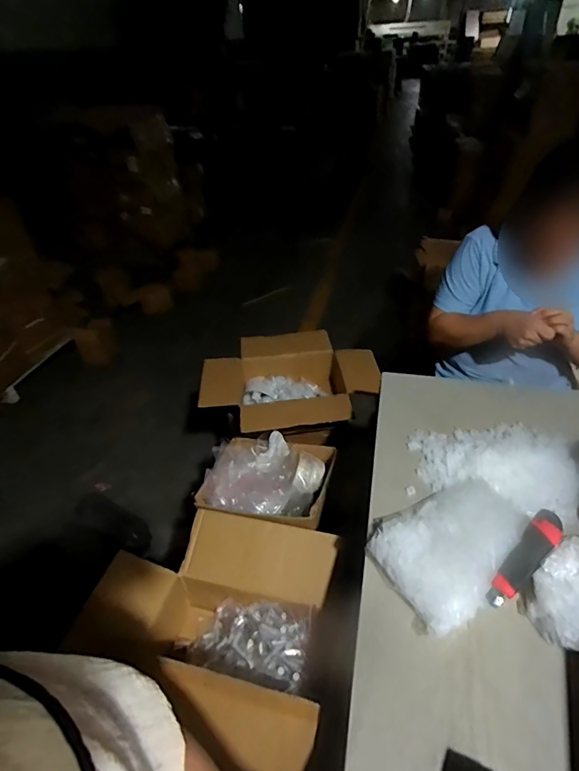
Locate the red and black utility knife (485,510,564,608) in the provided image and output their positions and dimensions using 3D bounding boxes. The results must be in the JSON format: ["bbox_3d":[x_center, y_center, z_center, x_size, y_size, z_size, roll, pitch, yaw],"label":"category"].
[{"bbox_3d":[0.315,0.228,0.570,0.156,0.021,0.037,-41,50,-19],"label":"red and black utility knife"}]

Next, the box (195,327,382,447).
[{"bbox_3d":[0.008,0.014,1.332,0.492,0.190,0.433,-1,39,4],"label":"box"}]

